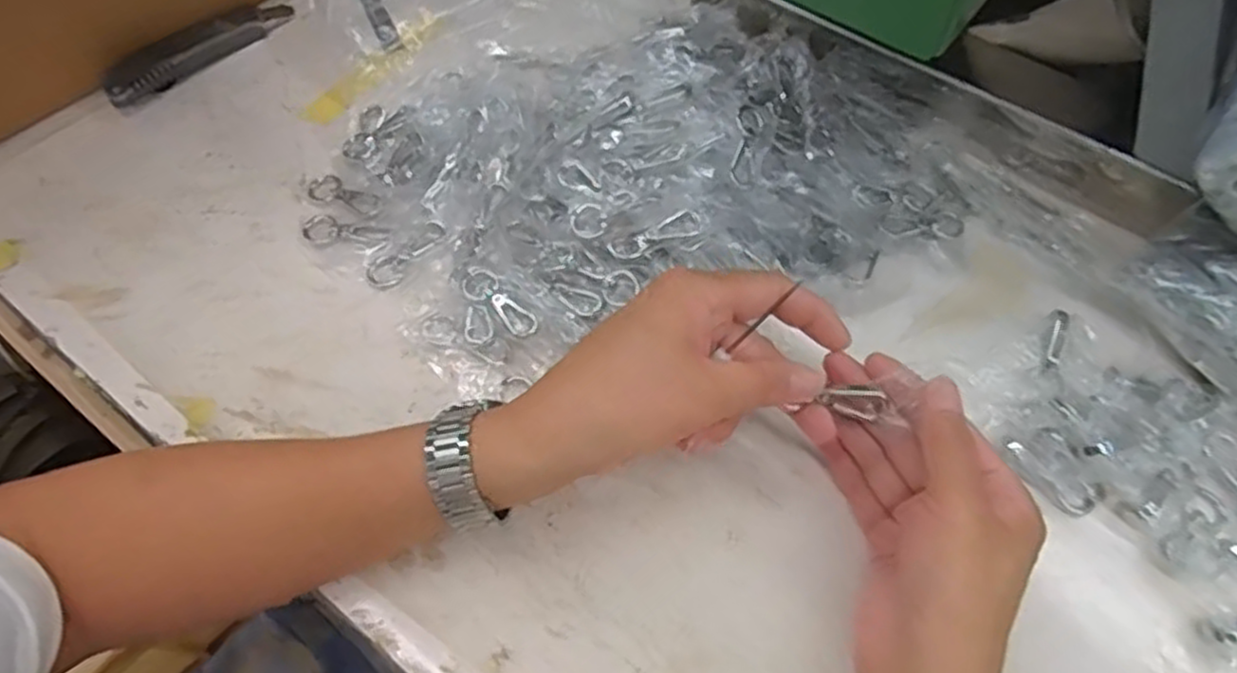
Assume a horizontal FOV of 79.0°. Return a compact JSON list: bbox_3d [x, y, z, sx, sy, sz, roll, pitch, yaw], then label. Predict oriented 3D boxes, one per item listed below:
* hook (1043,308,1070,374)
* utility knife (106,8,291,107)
[{"bbox_3d":[0.258,0.003,0.445,0.009,0.010,0.045,19,65,10],"label":"hook"},{"bbox_3d":[-0.318,-0.221,0.566,0.037,0.022,0.144,40,69,20],"label":"utility knife"}]

